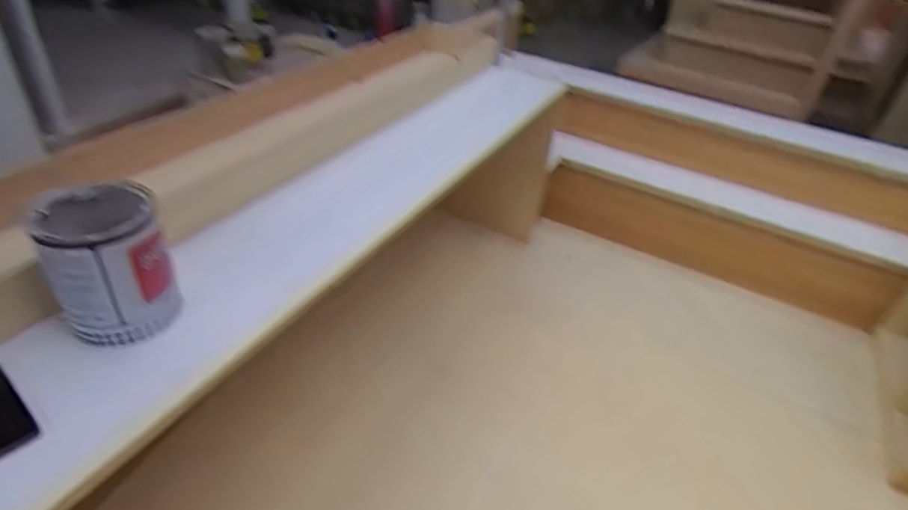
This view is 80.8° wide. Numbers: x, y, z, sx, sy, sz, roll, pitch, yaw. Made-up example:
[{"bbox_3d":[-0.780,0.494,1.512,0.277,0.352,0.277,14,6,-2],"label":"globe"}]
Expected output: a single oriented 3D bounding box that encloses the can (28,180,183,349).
[{"bbox_3d":[-0.545,0.011,0.844,0.161,0.200,0.175,3,39,-2],"label":"can"}]

